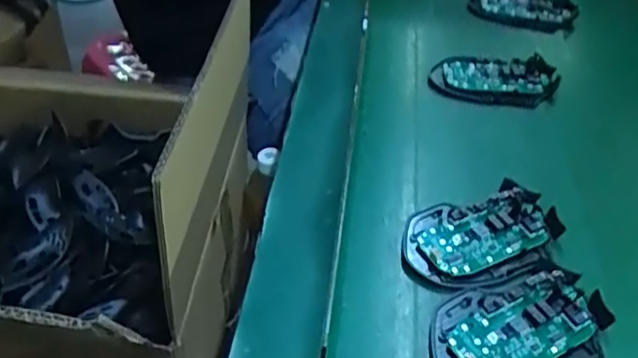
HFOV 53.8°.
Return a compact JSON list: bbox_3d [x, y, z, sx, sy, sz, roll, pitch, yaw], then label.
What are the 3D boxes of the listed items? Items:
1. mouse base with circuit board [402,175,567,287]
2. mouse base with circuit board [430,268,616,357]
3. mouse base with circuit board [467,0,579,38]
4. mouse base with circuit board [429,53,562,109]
[{"bbox_3d":[0.112,0.038,0.424,0.108,0.019,0.070,-8,41,-18],"label":"mouse base with circuit board"},{"bbox_3d":[0.120,0.087,0.370,0.109,0.014,0.070,-10,42,-20],"label":"mouse base with circuit board"},{"bbox_3d":[0.220,-0.179,0.676,0.112,0.027,0.047,8,40,2],"label":"mouse base with circuit board"},{"bbox_3d":[0.160,-0.087,0.570,0.112,0.025,0.059,1,40,-6],"label":"mouse base with circuit board"}]

